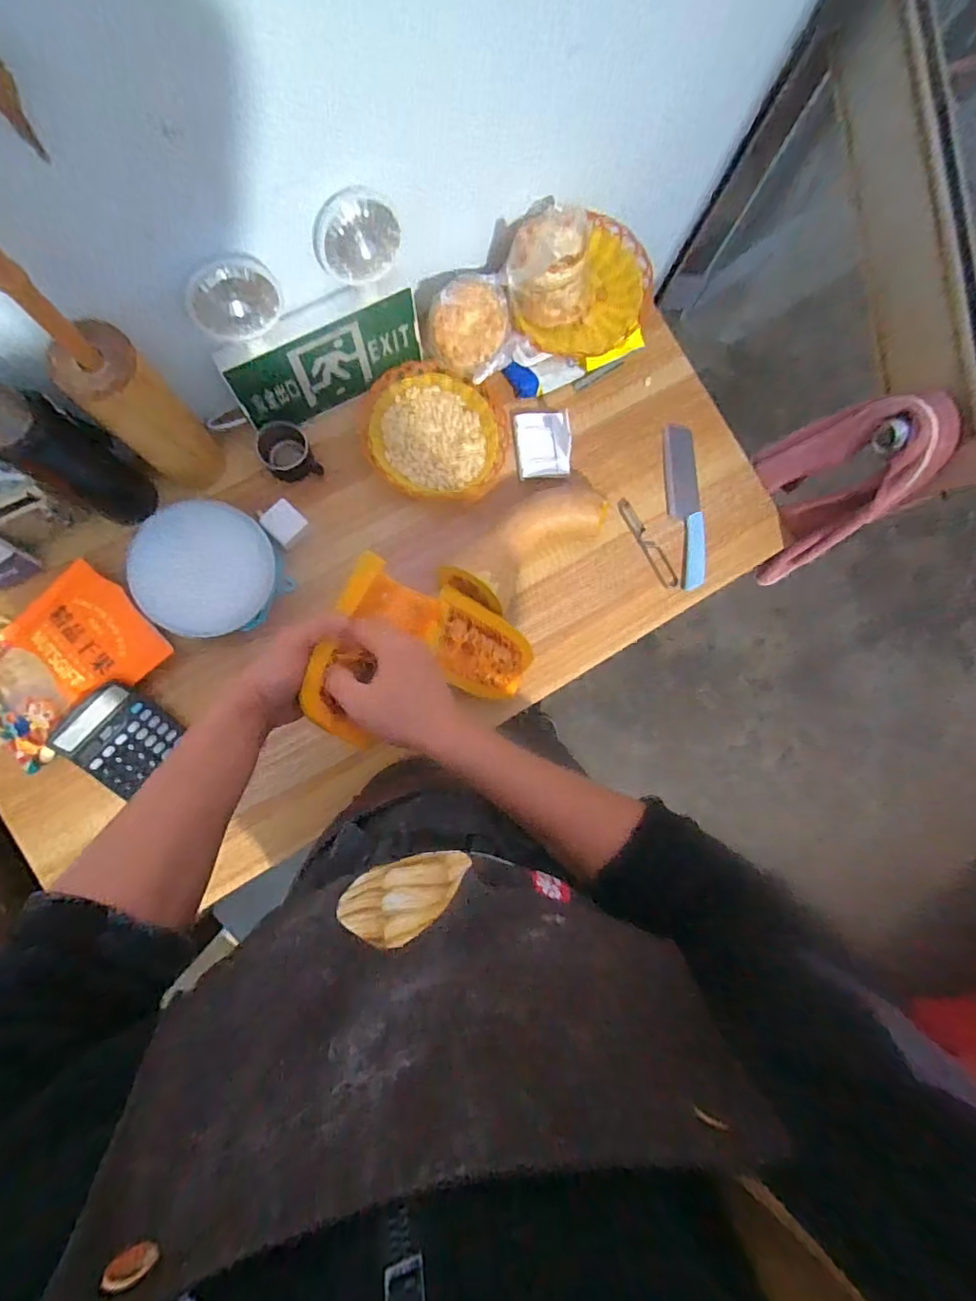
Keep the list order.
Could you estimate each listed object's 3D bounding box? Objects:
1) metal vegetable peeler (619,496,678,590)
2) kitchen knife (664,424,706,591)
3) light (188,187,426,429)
[{"bbox_3d":[0.249,-0.168,0.830,0.029,0.009,0.154,-31,89,-8],"label":"metal vegetable peeler"},{"bbox_3d":[0.310,-0.226,0.838,0.051,0.014,0.259,-3,86,-6],"label":"kitchen knife"},{"bbox_3d":[-0.220,-0.412,0.668,0.257,0.230,0.058,-31,76,-7],"label":"light"}]

